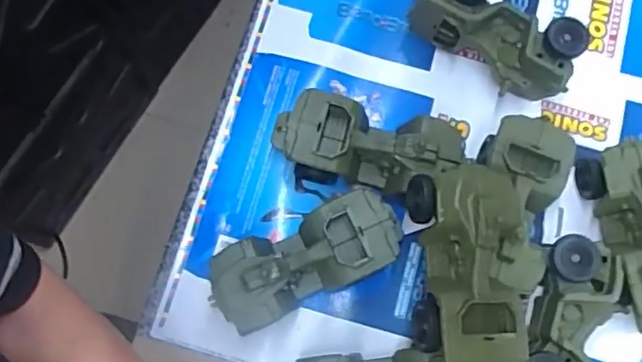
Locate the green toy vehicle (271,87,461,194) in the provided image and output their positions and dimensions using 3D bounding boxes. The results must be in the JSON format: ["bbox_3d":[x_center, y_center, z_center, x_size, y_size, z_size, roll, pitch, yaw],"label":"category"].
[{"bbox_3d":[0.044,-0.033,0.609,0.180,0.079,0.083,9,77,1],"label":"green toy vehicle"}]

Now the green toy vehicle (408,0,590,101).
[{"bbox_3d":[0.183,-0.158,0.645,0.187,0.080,0.078,34,78,6],"label":"green toy vehicle"}]

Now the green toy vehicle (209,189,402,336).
[{"bbox_3d":[-0.012,0.076,0.581,0.184,0.080,0.078,-25,79,-7],"label":"green toy vehicle"}]

